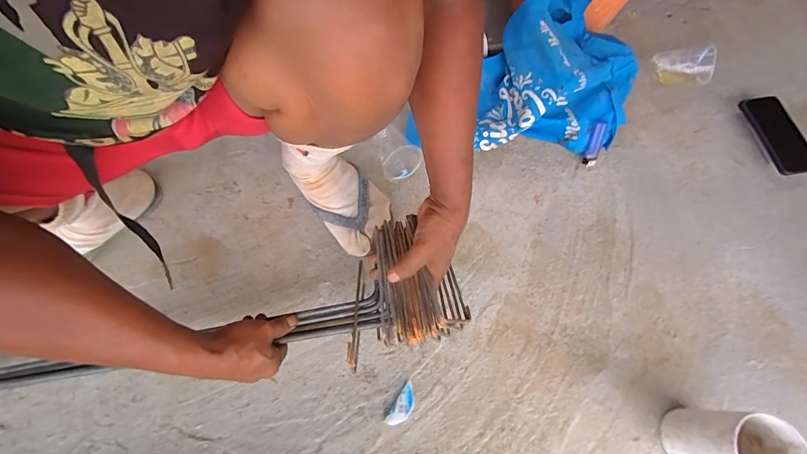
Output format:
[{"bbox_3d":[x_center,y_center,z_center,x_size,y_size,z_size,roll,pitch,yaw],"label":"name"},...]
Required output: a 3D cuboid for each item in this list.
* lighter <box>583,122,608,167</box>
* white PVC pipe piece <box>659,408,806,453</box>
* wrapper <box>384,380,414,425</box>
[{"bbox_3d":[0.345,-0.148,0.684,0.027,0.079,0.012,9,24,1],"label":"lighter"},{"bbox_3d":[0.400,0.273,0.476,0.088,0.147,0.073,7,69,1],"label":"white PVC pipe piece"},{"bbox_3d":[0.000,0.257,0.546,0.026,0.014,0.061,30,71,9],"label":"wrapper"}]

